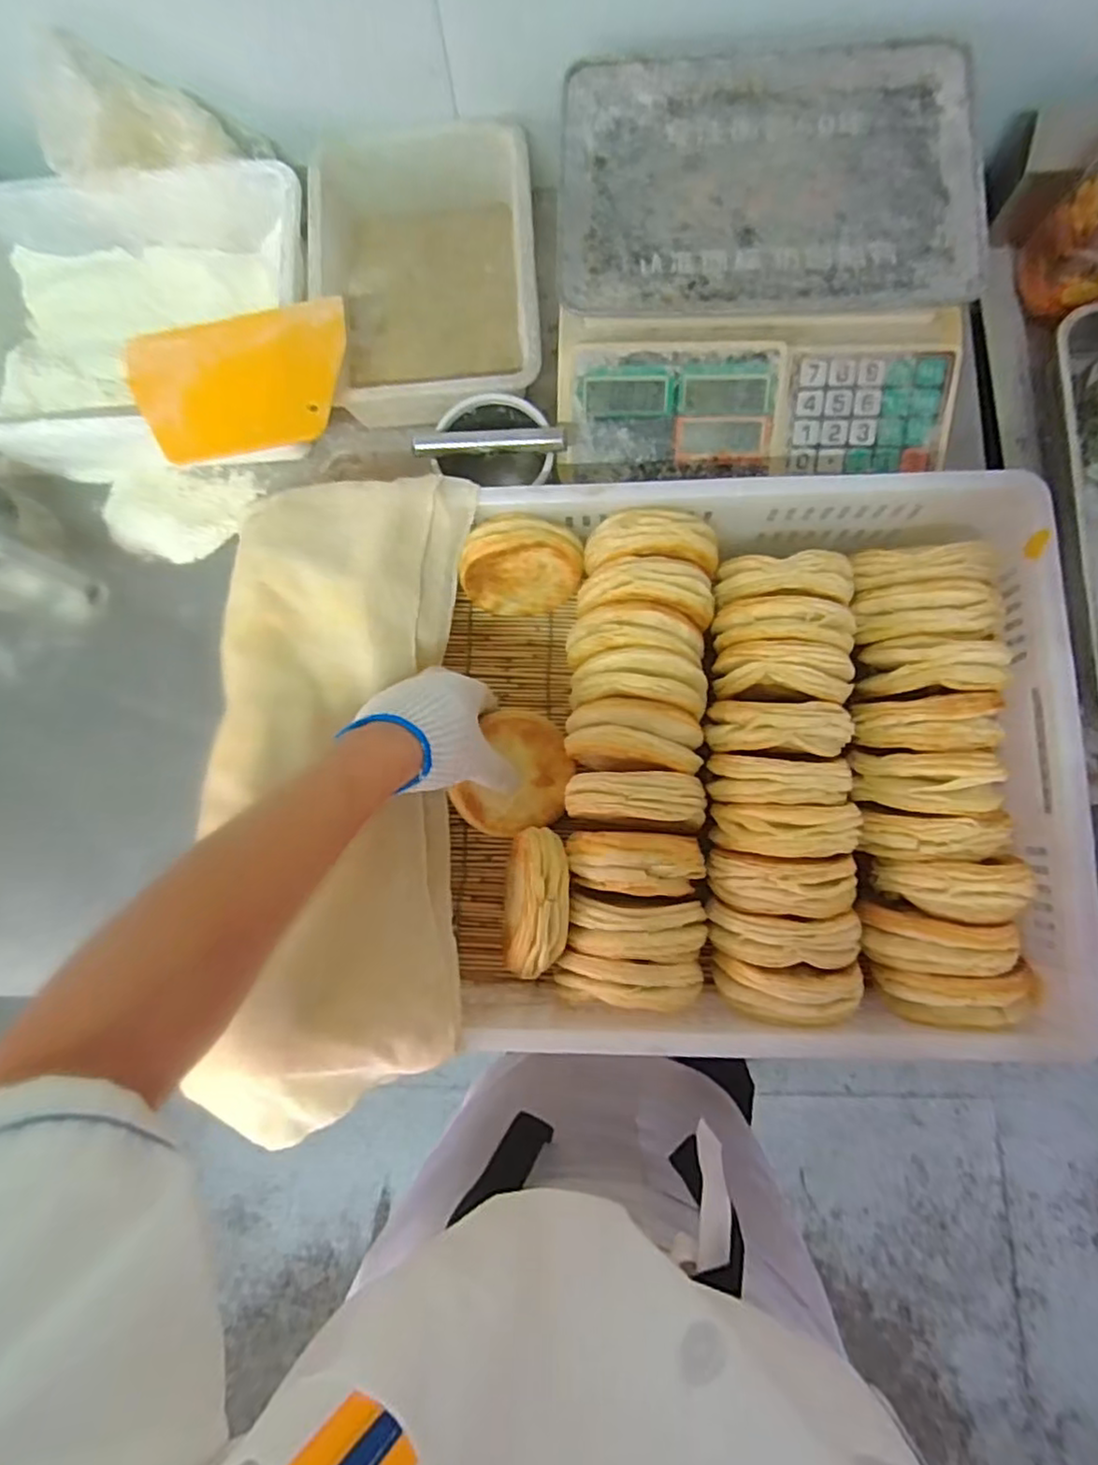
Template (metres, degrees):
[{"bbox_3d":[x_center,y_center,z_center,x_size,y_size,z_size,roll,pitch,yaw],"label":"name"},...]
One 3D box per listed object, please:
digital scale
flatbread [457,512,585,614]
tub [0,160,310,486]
[{"bbox_3d":[0.177,-0.425,0.581,0.334,0.105,0.299,1,78,2],"label":"digital scale"},{"bbox_3d":[-0.022,-0.139,0.555,0.095,0.085,0.049,3,78,2],"label":"flatbread"},{"bbox_3d":[-0.399,-0.403,0.648,0.354,0.106,0.290,-2,77,1],"label":"tub"}]

